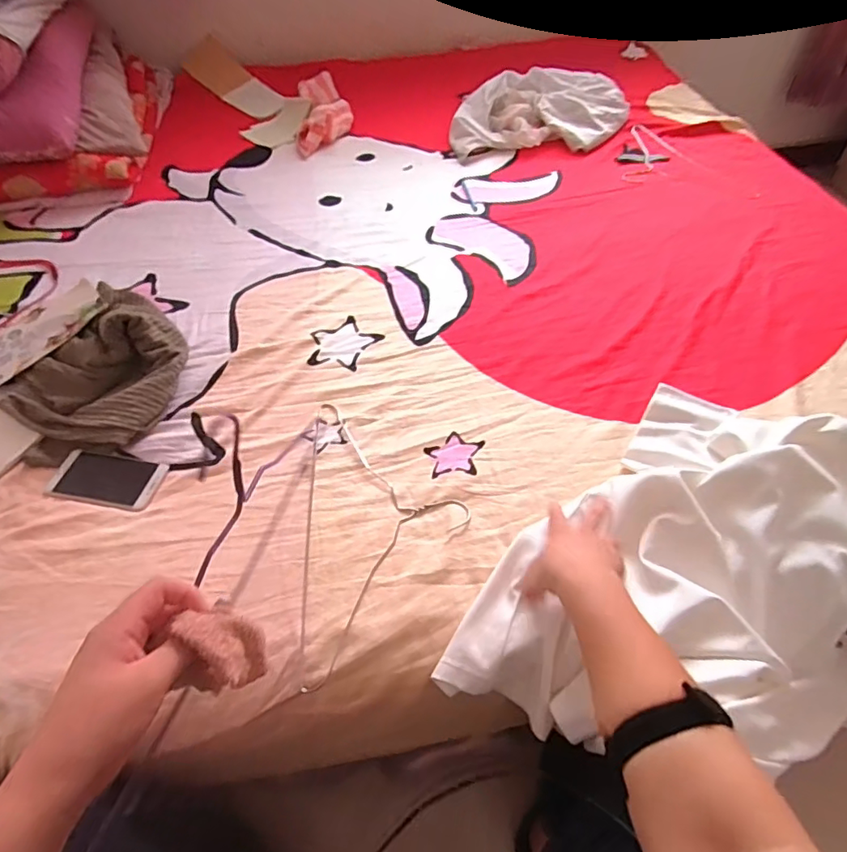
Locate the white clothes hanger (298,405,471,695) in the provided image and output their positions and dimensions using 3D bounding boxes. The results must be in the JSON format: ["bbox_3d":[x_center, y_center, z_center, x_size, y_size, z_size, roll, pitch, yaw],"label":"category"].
[{"bbox_3d":[-0.046,0.114,0.657,0.205,0.013,0.393,-5,52,-2],"label":"white clothes hanger"}]

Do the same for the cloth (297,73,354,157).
[{"bbox_3d":[-0.269,-0.856,1.396,0.142,0.046,0.401,-6,52,-3],"label":"cloth"}]

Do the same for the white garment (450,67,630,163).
[{"bbox_3d":[0.293,-0.821,1.317,0.436,0.079,0.321,0,52,2],"label":"white garment"}]

